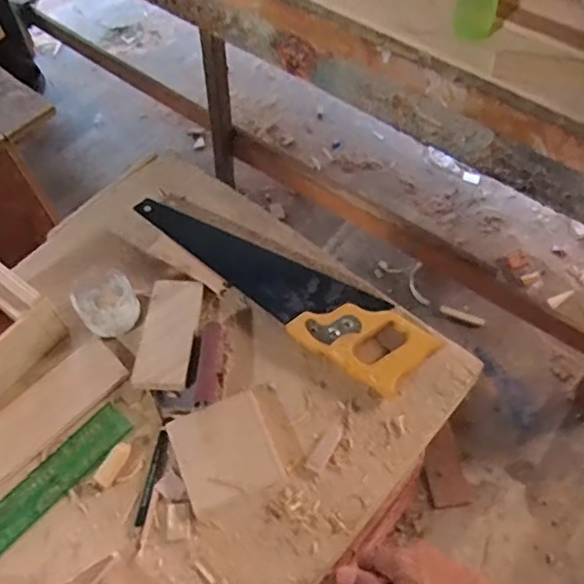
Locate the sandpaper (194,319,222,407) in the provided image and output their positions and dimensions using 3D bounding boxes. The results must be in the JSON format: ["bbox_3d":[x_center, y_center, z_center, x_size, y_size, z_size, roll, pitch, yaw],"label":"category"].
[{"bbox_3d":[-0.090,0.079,0.678,0.025,0.009,0.100,-1,57,5],"label":"sandpaper"}]

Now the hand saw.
[{"bbox_3d":[-0.019,-0.017,0.743,0.395,0.024,0.103,31,65,22],"label":"hand saw"}]

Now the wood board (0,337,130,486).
[{"bbox_3d":[-0.261,0.122,0.660,0.066,0.012,0.168,38,68,25],"label":"wood board"}]

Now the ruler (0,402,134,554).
[{"bbox_3d":[-0.266,0.212,0.614,0.046,0.006,0.246,35,65,26],"label":"ruler"}]

